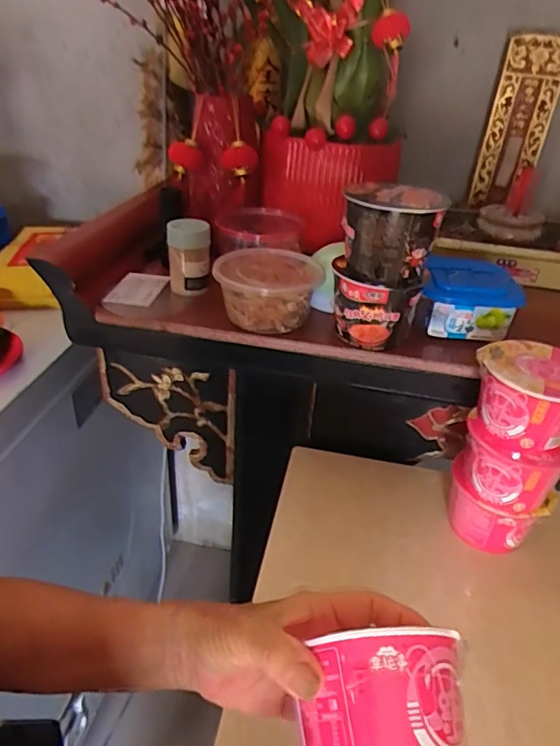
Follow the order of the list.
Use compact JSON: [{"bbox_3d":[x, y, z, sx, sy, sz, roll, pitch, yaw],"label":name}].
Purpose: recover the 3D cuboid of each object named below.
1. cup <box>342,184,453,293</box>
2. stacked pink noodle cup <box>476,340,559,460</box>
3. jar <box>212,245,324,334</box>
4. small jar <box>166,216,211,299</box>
[{"bbox_3d":[0.106,-0.131,0.514,0.088,0.080,0.081,11,33,9],"label":"cup"},{"bbox_3d":[0.227,0.020,0.489,0.090,0.065,0.097,-21,40,-34],"label":"stacked pink noodle cup"},{"bbox_3d":[-0.015,-0.090,0.590,0.114,0.063,0.112,2,33,-5],"label":"jar"},{"bbox_3d":[-0.107,-0.136,0.628,0.049,0.079,0.041,1,33,-6],"label":"small jar"}]

